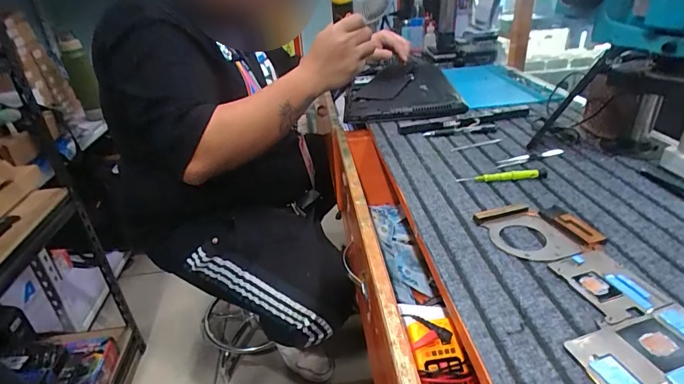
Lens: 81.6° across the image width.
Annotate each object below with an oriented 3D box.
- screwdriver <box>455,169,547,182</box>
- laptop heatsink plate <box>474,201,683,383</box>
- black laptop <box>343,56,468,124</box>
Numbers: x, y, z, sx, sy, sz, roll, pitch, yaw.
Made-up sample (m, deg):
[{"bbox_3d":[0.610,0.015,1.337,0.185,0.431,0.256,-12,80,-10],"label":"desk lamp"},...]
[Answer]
[{"bbox_3d":[0.231,-0.024,0.569,0.125,0.015,0.016,-4,30,3],"label":"screwdriver"},{"bbox_3d":[0.244,0.105,0.346,0.133,0.012,0.340,-11,30,-11],"label":"laptop heatsink plate"},{"bbox_3d":[0.131,-0.266,0.975,0.249,0.044,0.413,-4,30,2],"label":"black laptop"}]

